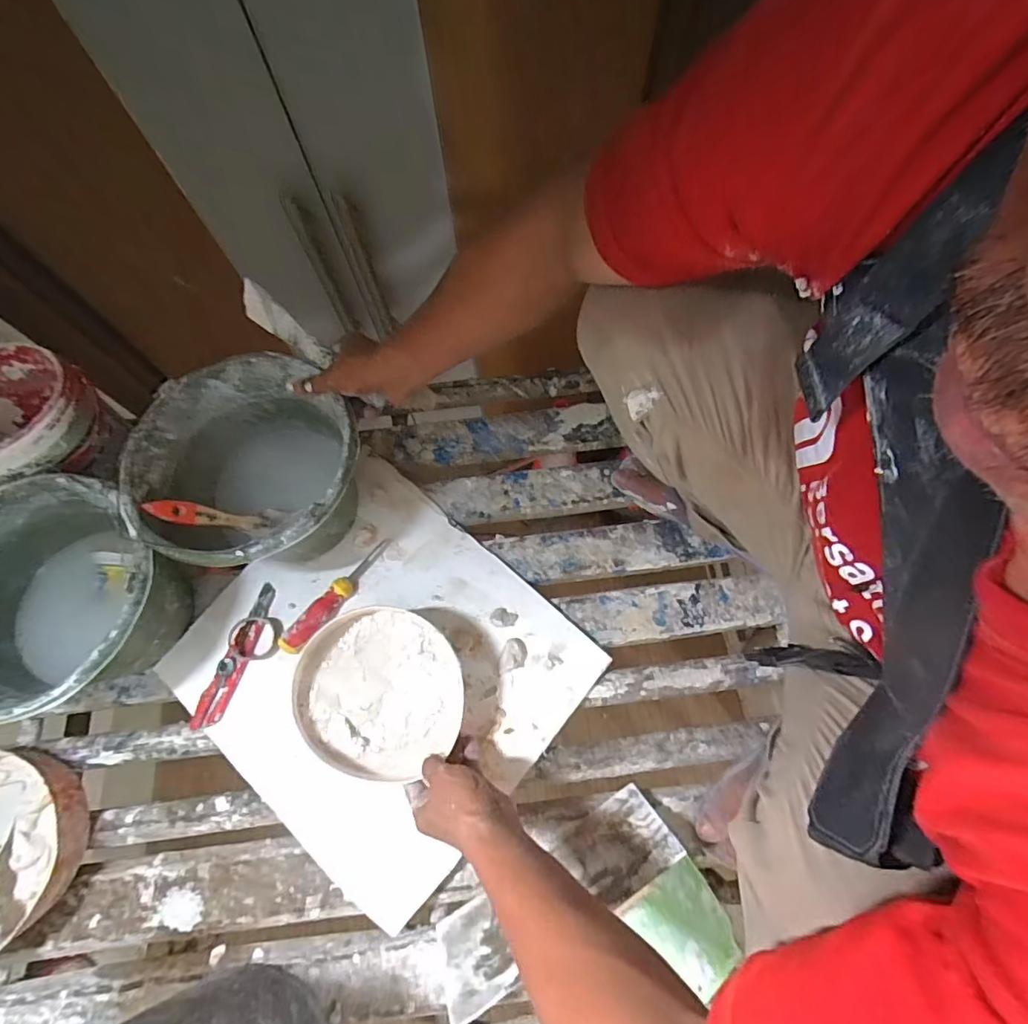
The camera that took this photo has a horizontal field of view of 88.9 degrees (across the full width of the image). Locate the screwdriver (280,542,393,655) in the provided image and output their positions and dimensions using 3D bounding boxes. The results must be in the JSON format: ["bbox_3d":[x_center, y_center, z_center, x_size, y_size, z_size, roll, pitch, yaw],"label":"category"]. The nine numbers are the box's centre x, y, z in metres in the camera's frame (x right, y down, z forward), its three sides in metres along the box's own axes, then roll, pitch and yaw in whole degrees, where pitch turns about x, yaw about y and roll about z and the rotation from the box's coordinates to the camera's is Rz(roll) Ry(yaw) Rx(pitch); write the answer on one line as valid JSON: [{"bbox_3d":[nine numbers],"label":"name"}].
[{"bbox_3d":[-0.227,0.105,0.678,0.031,0.025,0.180,36,75,13],"label":"screwdriver"}]

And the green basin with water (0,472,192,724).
[{"bbox_3d":[-0.506,0.103,0.612,0.241,0.165,0.239,0,71,1],"label":"green basin with water"}]

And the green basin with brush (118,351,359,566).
[{"bbox_3d":[-0.289,-0.038,0.634,0.232,0.169,0.237,0,71,1],"label":"green basin with brush"}]

